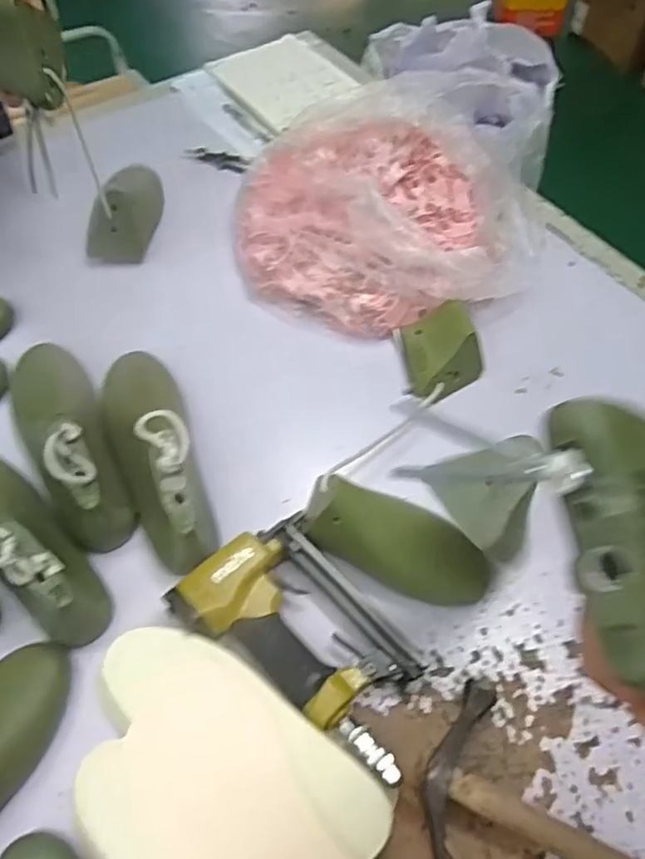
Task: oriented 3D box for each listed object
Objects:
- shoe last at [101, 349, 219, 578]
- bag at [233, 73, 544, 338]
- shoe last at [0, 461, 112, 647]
[{"bbox_3d":[-0.164,0.014,0.625,0.079,0.085,0.251,-15,59,-12],"label":"shoe last"},{"bbox_3d":[0.083,-0.281,0.811,0.377,0.114,0.346,-1,57,-2],"label":"bag"},{"bbox_3d":[-0.284,0.085,0.573,0.088,0.069,0.243,-36,66,-24],"label":"shoe last"}]

